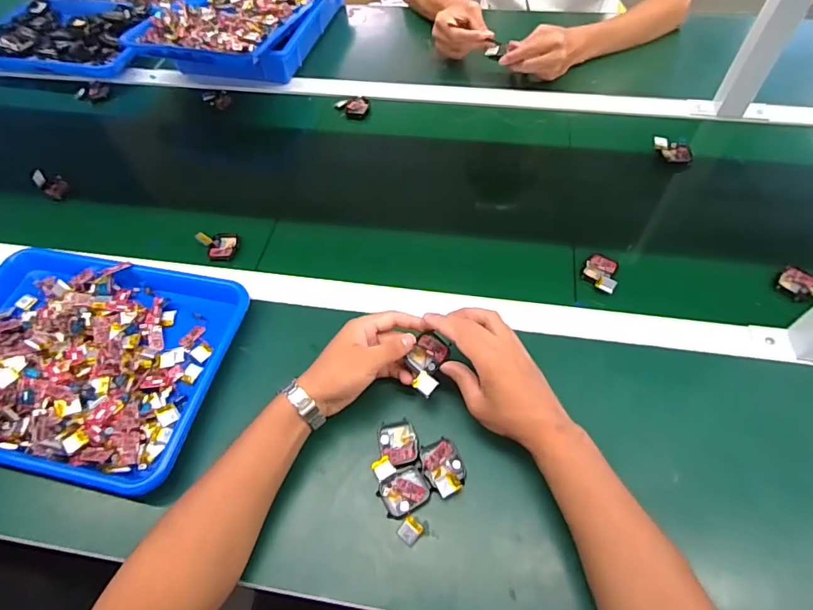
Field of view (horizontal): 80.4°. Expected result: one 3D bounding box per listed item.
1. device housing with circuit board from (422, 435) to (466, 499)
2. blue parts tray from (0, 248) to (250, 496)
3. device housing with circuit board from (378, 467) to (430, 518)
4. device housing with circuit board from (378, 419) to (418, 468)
[{"bbox_3d":[0.038,0.160,0.477,0.038,0.013,0.053,-22,58,-11],"label":"device housing with circuit board"},{"bbox_3d":[-0.371,0.054,0.543,0.329,0.042,0.250,9,57,9],"label":"blue parts tray"},{"bbox_3d":[-0.002,0.181,0.467,0.047,0.010,0.038,-31,60,-17],"label":"device housing with circuit board"},{"bbox_3d":[-0.008,0.141,0.494,0.038,0.008,0.046,-13,56,-6],"label":"device housing with circuit board"}]

